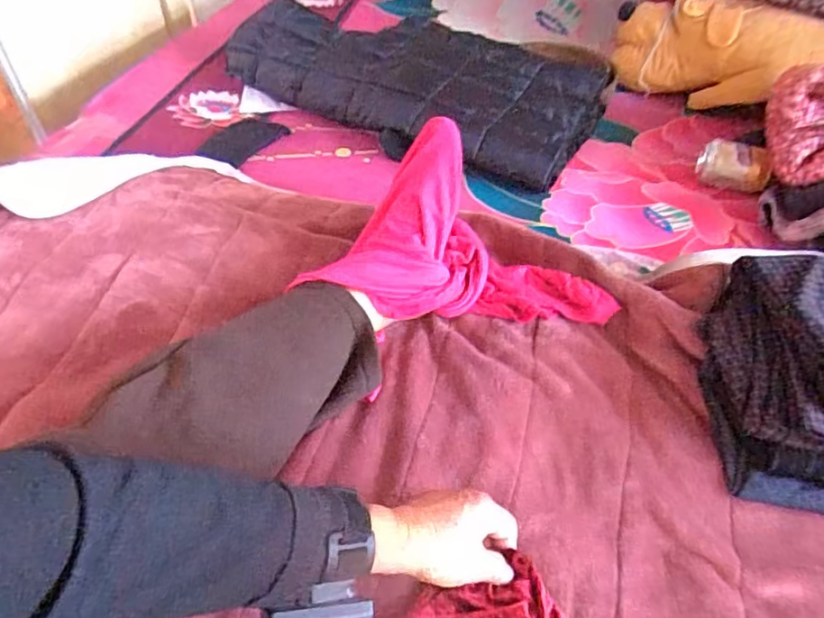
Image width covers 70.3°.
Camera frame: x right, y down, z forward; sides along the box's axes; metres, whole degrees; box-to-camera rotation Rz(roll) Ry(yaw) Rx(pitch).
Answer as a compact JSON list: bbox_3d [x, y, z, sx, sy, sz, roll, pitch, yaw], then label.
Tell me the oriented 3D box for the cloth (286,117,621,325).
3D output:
[{"bbox_3d":[0.053,-0.042,0.605,0.269,0.139,0.210,32,56,24],"label":"cloth"}]

